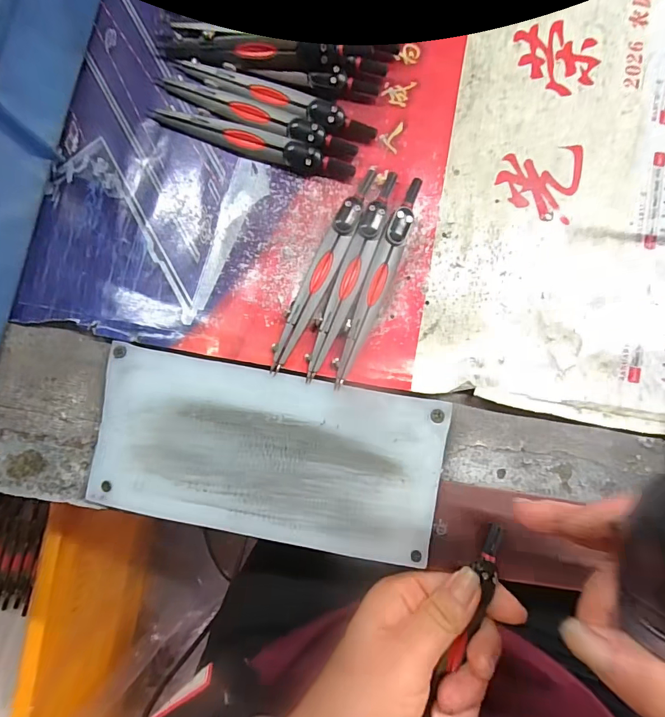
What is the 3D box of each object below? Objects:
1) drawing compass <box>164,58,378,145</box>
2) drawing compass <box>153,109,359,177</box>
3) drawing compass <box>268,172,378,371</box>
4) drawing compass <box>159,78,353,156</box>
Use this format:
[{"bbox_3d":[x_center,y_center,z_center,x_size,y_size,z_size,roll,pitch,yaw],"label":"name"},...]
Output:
[{"bbox_3d":[-0.037,-0.161,0.261,0.134,0.009,0.016,24,86,2],"label":"drawing compass"},{"bbox_3d":[-0.050,-0.132,0.261,0.127,0.012,0.015,19,85,1],"label":"drawing compass"},{"bbox_3d":[-0.005,-0.053,0.252,0.017,0.005,0.131,27,86,2],"label":"drawing compass"},{"bbox_3d":[-0.047,-0.147,0.259,0.128,0.012,0.014,22,86,1],"label":"drawing compass"}]

